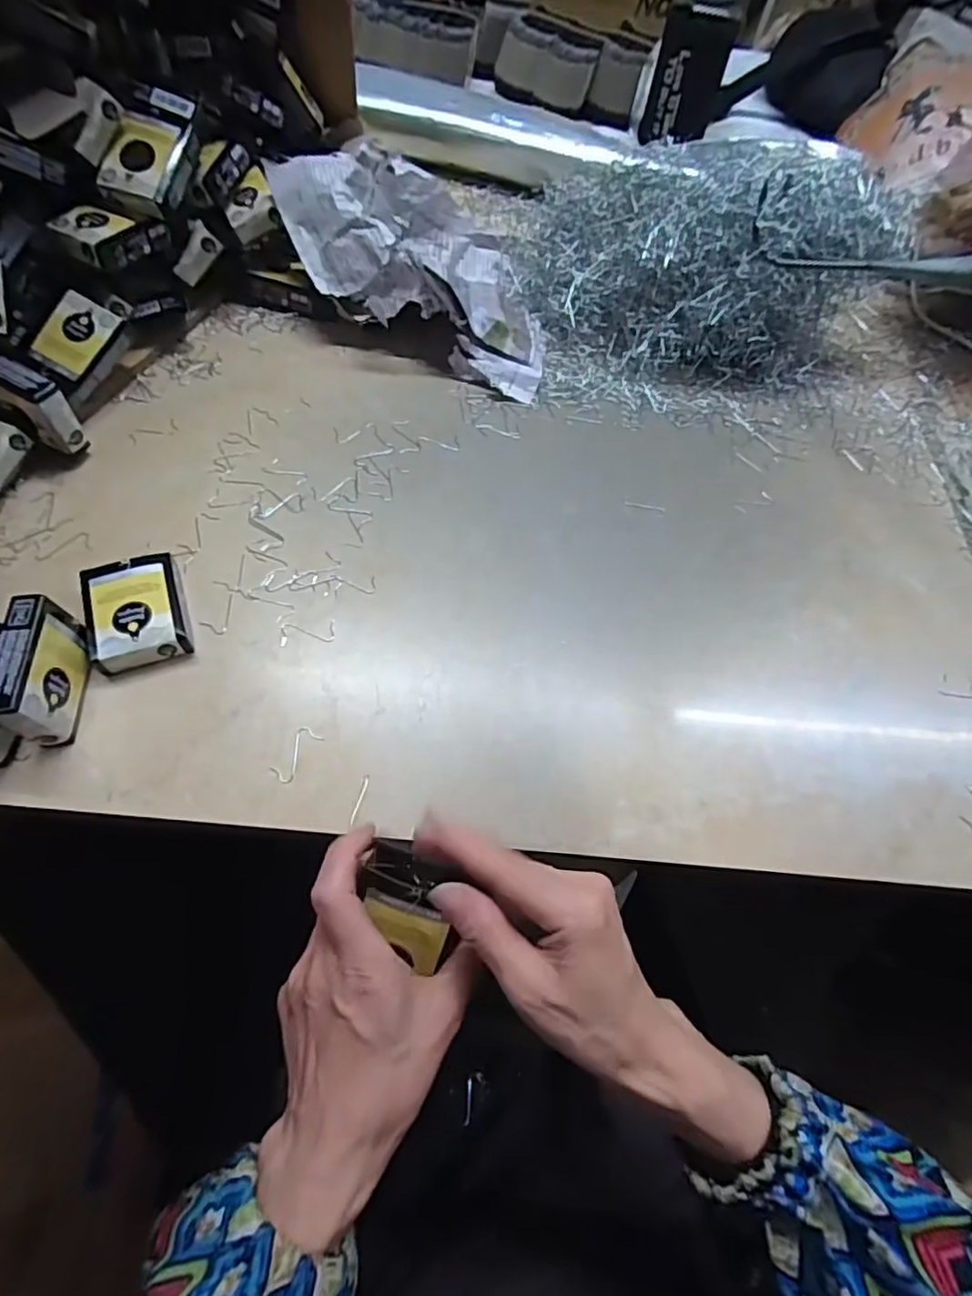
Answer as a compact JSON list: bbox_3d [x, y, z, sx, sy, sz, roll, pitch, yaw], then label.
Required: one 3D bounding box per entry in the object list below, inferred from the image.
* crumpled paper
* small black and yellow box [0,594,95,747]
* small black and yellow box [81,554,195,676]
[{"bbox_3d":[-0.048,-0.322,0.517,0.193,0.101,0.222,-22,66,-15],"label":"crumpled paper"},{"bbox_3d":[-0.260,0.014,0.351,0.028,0.054,0.075,4,65,-1],"label":"small black and yellow box"},{"bbox_3d":[-0.228,-0.024,0.395,0.054,0.028,0.076,-15,65,-12],"label":"small black and yellow box"}]

